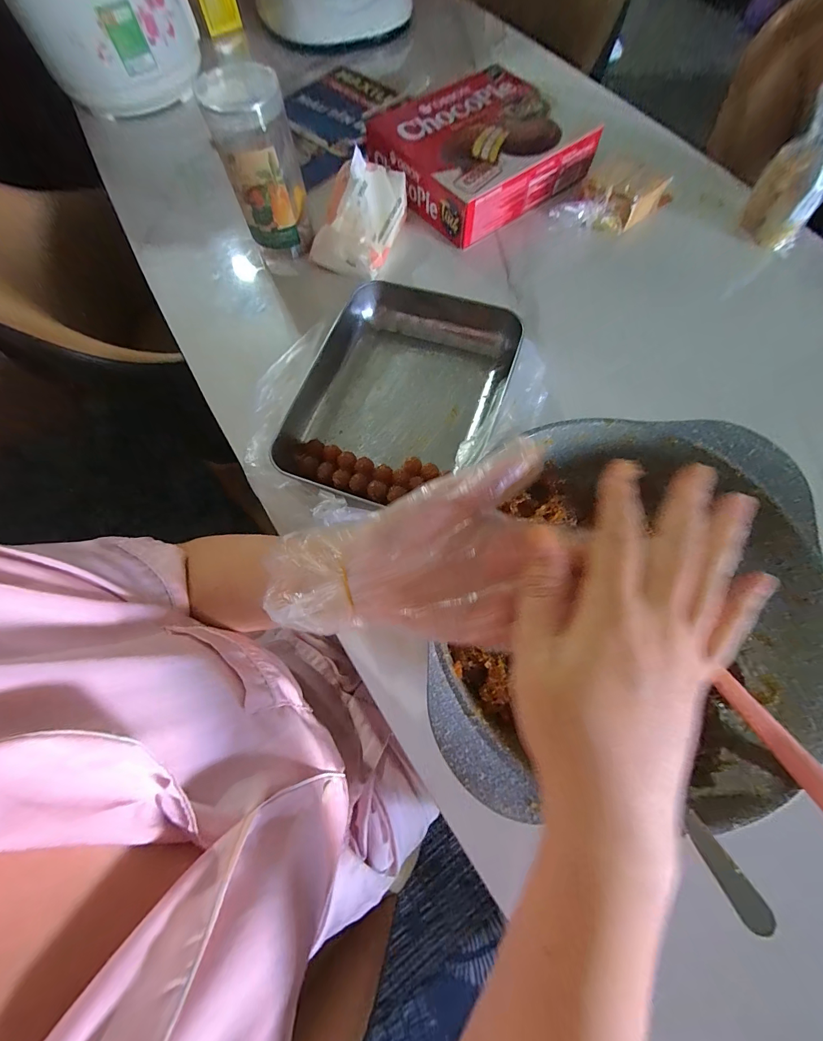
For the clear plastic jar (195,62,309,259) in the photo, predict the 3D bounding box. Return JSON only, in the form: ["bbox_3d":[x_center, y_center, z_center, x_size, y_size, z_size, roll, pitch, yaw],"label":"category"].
[{"bbox_3d":[-0.172,-0.407,0.440,0.083,0.142,0.101,-23,72,-7],"label":"clear plastic jar"}]

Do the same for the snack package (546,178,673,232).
[{"bbox_3d":[0.265,-0.413,0.487,0.178,0.039,0.049,-14,71,-4],"label":"snack package"}]

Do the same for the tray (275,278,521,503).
[{"bbox_3d":[-0.011,-0.133,0.401,0.196,0.050,0.252,24,73,9],"label":"tray"}]

